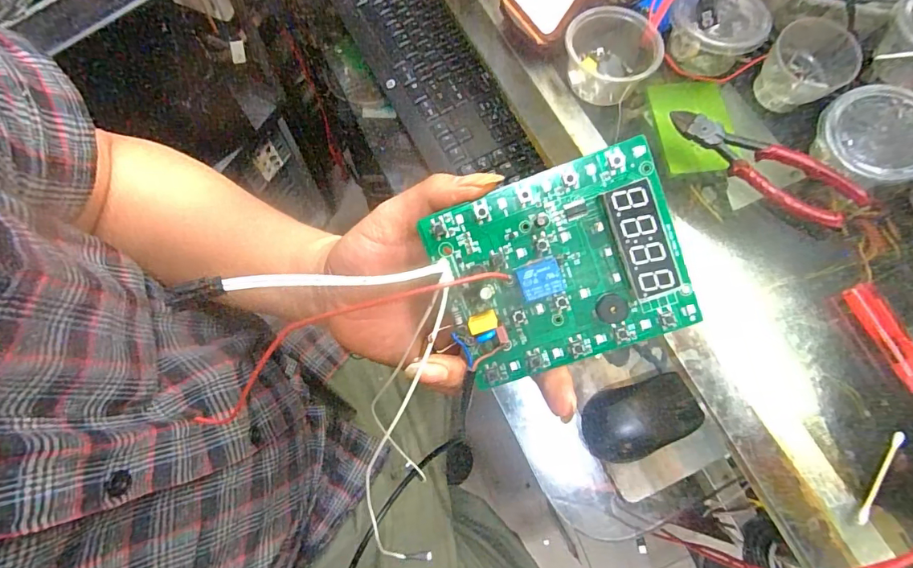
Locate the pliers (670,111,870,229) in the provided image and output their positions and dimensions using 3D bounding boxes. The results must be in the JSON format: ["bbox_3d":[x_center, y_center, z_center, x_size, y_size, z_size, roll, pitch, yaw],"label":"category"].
[{"bbox_3d":[0.247,-0.098,0.376,0.155,0.013,0.050,34,74,11],"label":"pliers"}]

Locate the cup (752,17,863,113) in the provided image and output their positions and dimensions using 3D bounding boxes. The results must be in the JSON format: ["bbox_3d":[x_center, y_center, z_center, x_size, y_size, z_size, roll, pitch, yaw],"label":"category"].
[{"bbox_3d":[0.294,-0.183,0.392,0.061,0.050,0.059,0,70,-1],"label":"cup"}]

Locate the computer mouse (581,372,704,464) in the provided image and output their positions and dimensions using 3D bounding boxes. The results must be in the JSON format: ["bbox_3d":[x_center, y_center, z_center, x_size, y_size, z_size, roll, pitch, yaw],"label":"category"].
[{"bbox_3d":[0.166,0.121,0.417,0.095,0.039,0.061,-13,71,-5],"label":"computer mouse"}]

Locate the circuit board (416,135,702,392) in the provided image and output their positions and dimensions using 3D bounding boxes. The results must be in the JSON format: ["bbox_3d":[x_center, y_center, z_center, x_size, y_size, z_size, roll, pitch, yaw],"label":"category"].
[{"bbox_3d":[0.048,-0.006,0.217,0.108,0.017,0.090,-19,96,8],"label":"circuit board"}]

